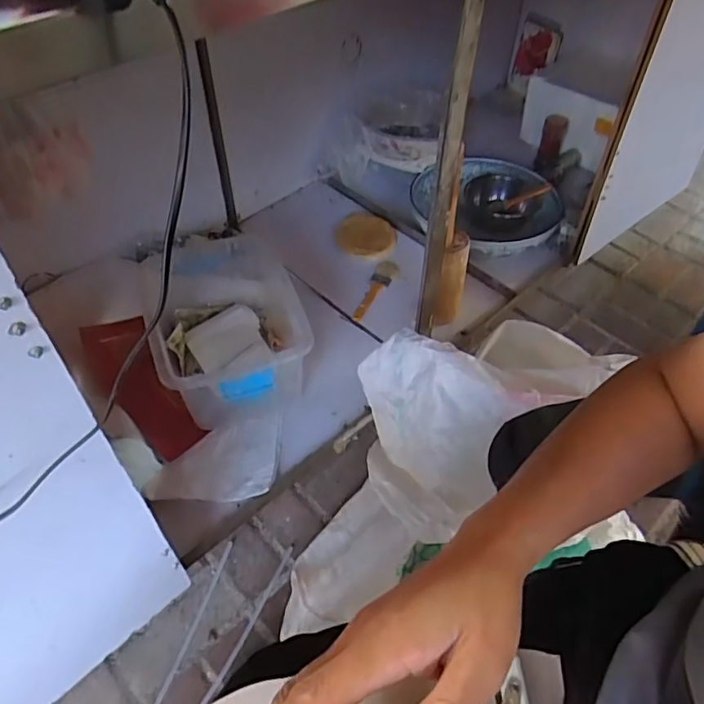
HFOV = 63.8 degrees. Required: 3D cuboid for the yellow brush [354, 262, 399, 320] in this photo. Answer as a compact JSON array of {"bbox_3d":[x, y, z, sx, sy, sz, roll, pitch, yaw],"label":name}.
[{"bbox_3d":[0.050,-0.133,1.236,0.047,0.016,0.168,26,73,19],"label":"yellow brush"}]

